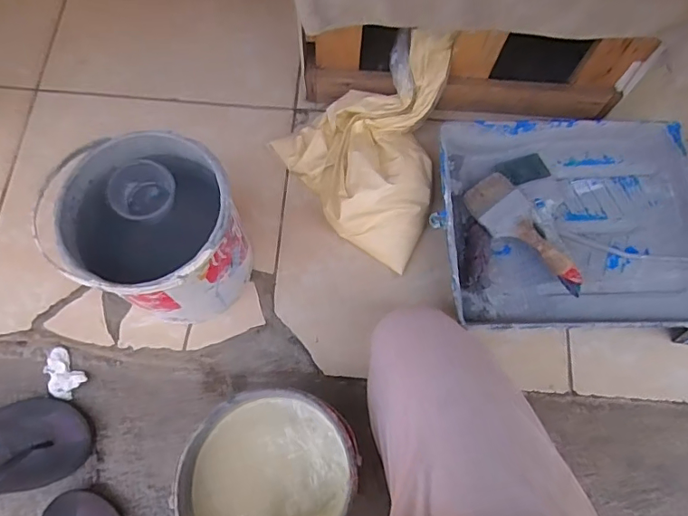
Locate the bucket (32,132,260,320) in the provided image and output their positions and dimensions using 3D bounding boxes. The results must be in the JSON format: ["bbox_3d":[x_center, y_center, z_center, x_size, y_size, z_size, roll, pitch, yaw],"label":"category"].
[{"bbox_3d":[-0.208,-0.026,0.593,0.180,0.191,0.171,1,70,-2],"label":"bucket"}]

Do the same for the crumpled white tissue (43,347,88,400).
[{"bbox_3d":[-0.386,0.159,0.689,0.046,0.013,0.064,-38,76,-14],"label":"crumpled white tissue"}]

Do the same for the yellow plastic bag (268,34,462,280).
[{"bbox_3d":[0.069,-0.147,0.678,0.248,0.117,0.249,-32,73,-10],"label":"yellow plastic bag"}]

